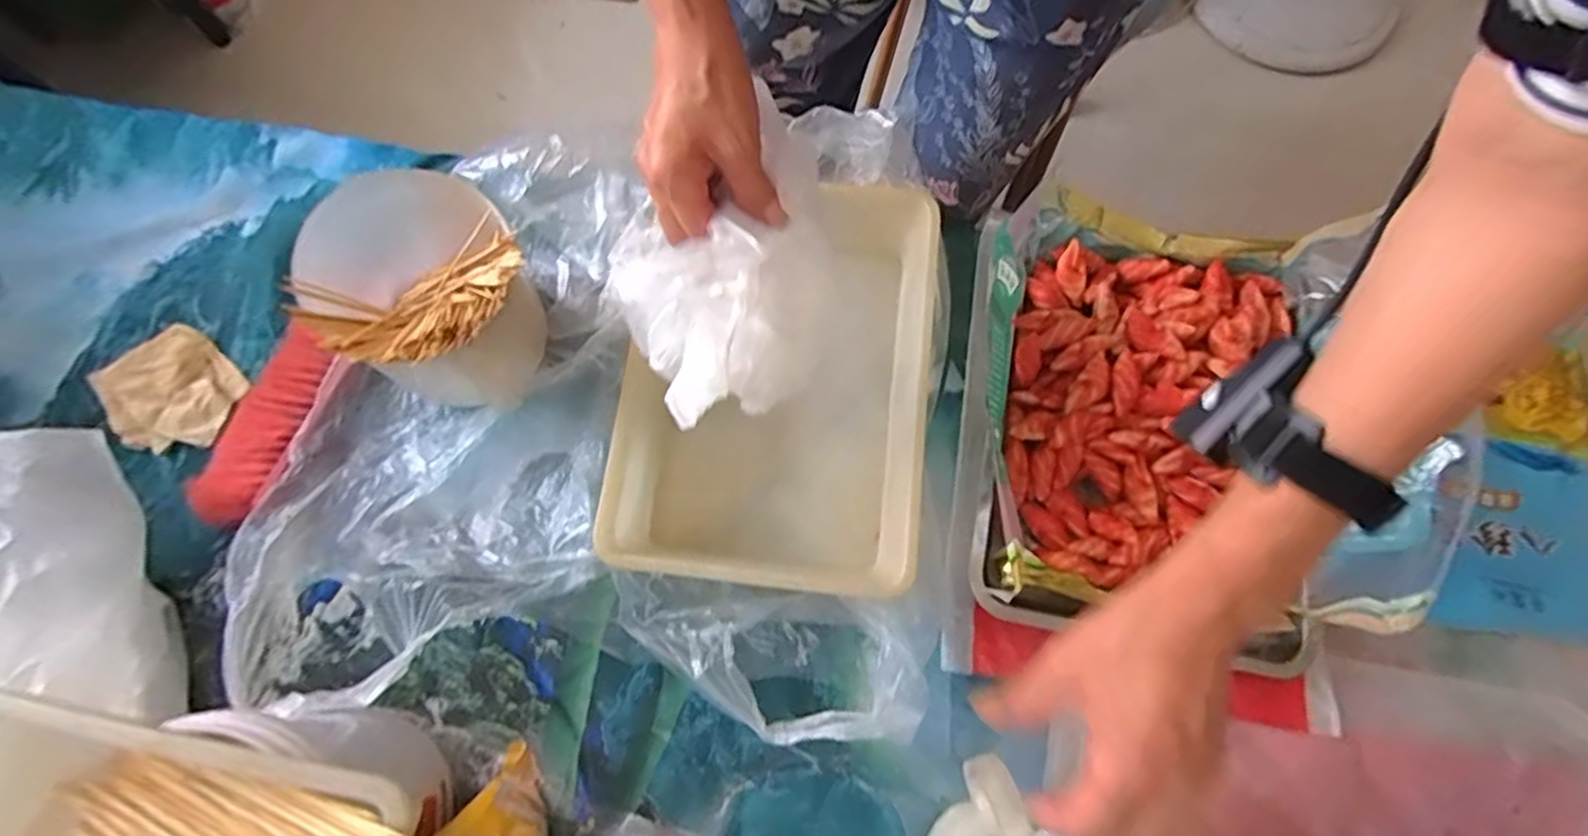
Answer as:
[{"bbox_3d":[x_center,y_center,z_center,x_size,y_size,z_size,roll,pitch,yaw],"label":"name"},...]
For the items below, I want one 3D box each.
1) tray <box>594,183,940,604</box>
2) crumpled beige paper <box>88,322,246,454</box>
[{"bbox_3d":[-0.012,-0.049,0.684,0.268,0.120,0.412,7,74,2],"label":"tray"},{"bbox_3d":[-0.620,-0.026,0.692,0.134,0.025,0.115,39,77,11],"label":"crumpled beige paper"}]

